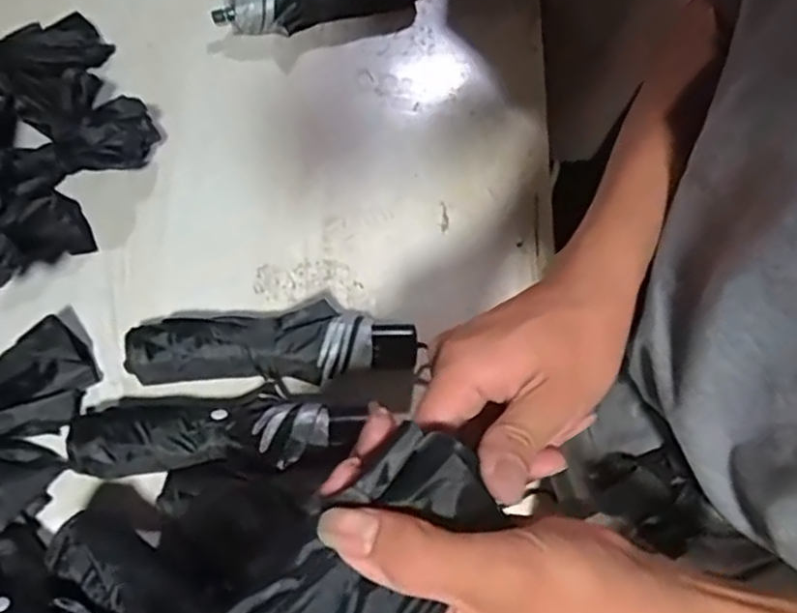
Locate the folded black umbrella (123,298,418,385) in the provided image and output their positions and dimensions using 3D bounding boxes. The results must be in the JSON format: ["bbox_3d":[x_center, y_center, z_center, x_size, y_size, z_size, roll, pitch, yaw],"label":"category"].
[{"bbox_3d":[-0.110,0.035,0.569,0.240,0.045,0.061,-2,65,-4],"label":"folded black umbrella"}]

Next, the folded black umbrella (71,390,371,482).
[{"bbox_3d":[-0.149,0.099,0.535,0.227,0.052,0.067,-1,65,-3],"label":"folded black umbrella"}]

